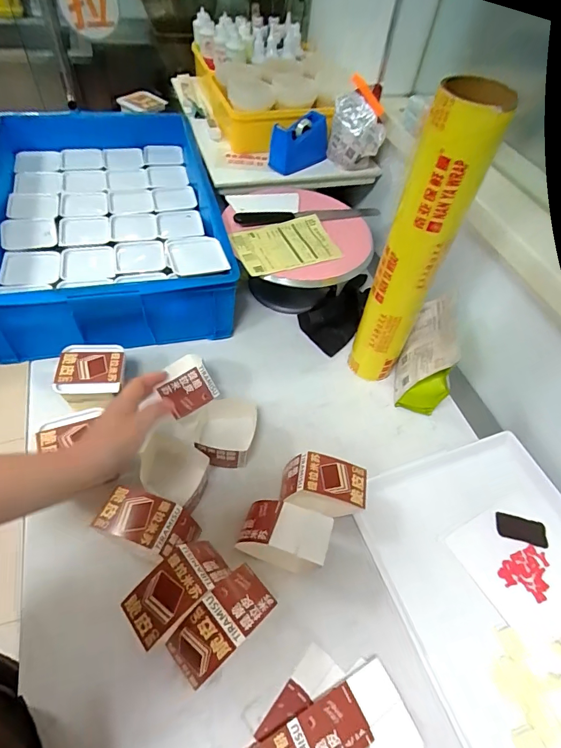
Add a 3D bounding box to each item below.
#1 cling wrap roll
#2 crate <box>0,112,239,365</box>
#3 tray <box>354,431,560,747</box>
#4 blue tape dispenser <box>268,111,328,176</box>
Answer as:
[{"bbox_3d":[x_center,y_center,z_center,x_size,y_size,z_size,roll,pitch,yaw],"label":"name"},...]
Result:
[{"bbox_3d":[0.187,-0.149,0.613,0.084,0.470,0.067,23,54,12],"label":"cling wrap roll"},{"bbox_3d":[-0.367,-0.329,0.871,0.458,0.160,0.657,-9,54,-12],"label":"crate"},{"bbox_3d":[0.328,0.299,0.556,0.334,0.019,0.421,-15,56,-16],"label":"tray"},{"bbox_3d":[0.045,-0.499,0.901,0.140,0.094,0.049,-28,60,-24],"label":"blue tape dispenser"}]

